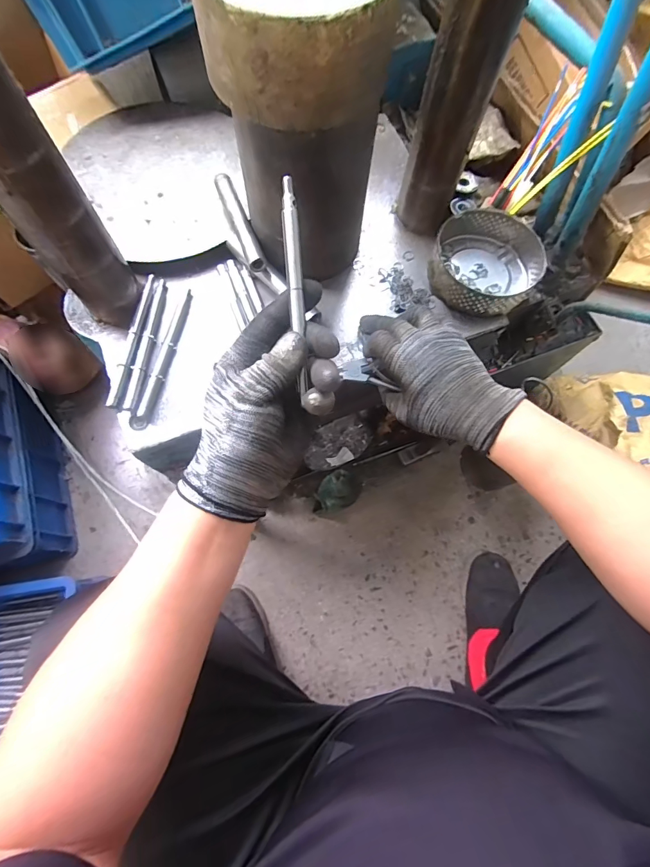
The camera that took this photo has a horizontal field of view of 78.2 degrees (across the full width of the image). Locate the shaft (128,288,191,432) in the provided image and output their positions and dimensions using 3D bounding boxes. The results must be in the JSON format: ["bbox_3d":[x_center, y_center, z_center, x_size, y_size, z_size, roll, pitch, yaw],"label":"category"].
[{"bbox_3d":[-0.178,-0.085,0.445,0.018,0.014,0.169,13,72,3],"label":"shaft"}]

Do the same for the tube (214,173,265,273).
[{"bbox_3d":[-0.101,-0.251,0.471,0.020,0.016,0.146,-20,73,-8],"label":"tube"}]

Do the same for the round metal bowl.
[{"bbox_3d":[0.193,-0.203,0.484,0.125,0.041,0.126,1,72,-2],"label":"round metal bowl"}]

